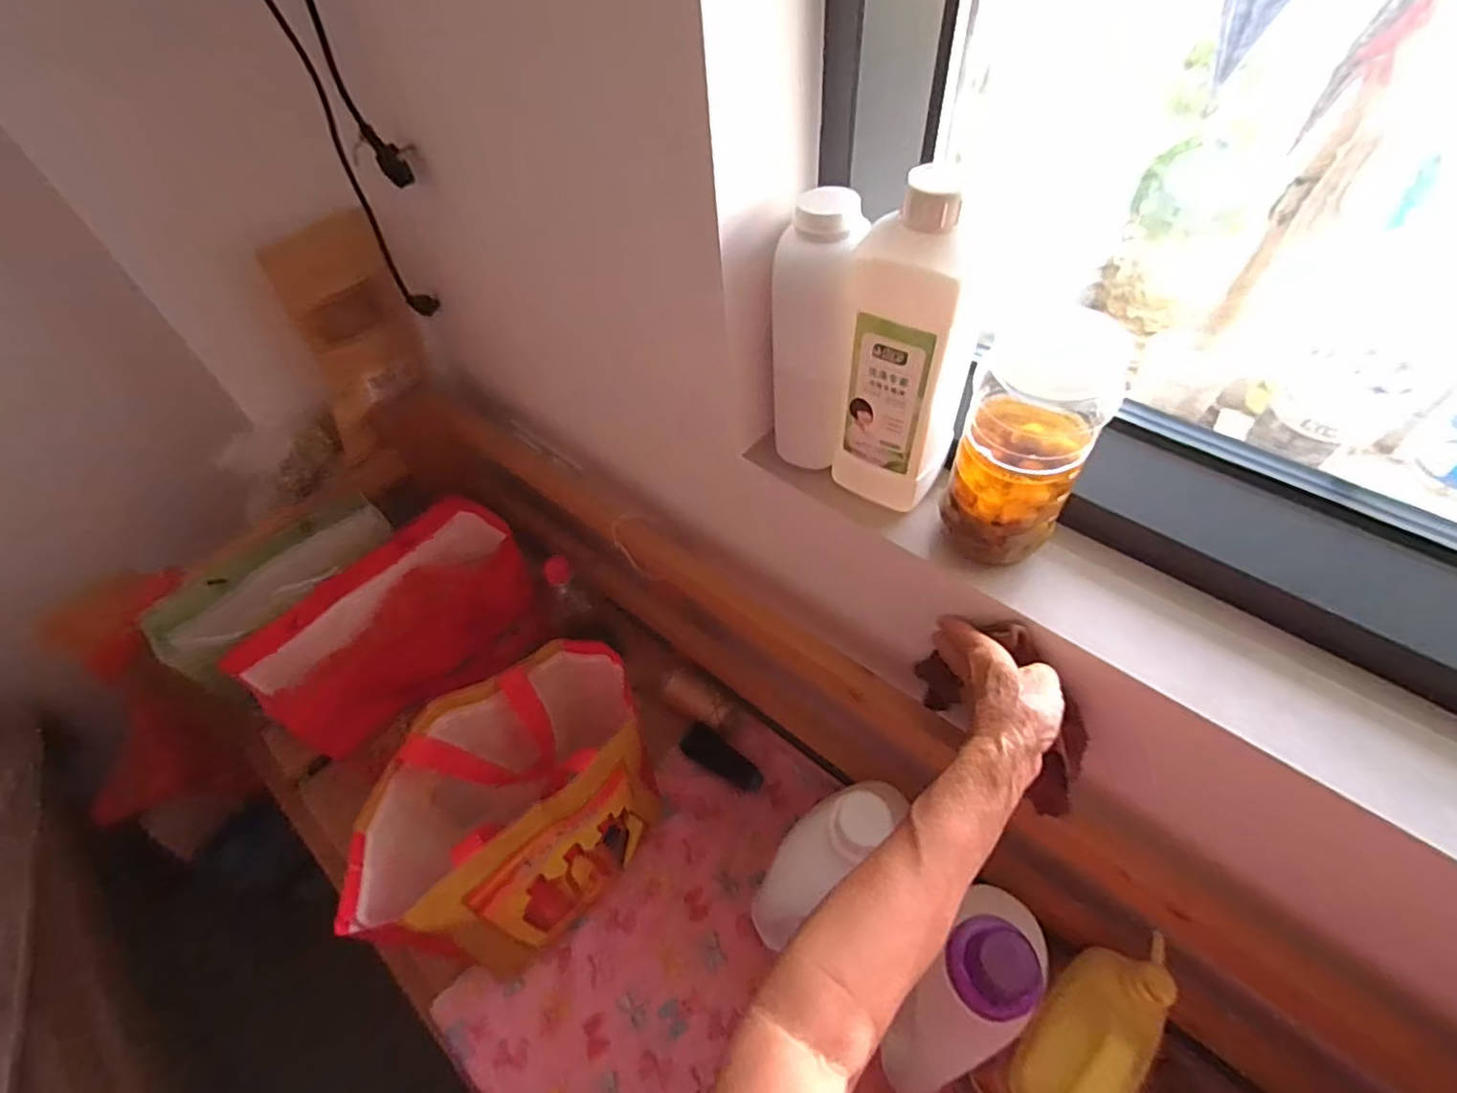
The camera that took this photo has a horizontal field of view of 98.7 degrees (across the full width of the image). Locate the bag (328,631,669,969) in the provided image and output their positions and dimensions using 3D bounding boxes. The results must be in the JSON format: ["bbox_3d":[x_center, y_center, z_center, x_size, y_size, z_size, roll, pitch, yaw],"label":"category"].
[{"bbox_3d":[-0.212,0.277,0.665,0.295,0.243,0.192,-38,58,-23],"label":"bag"}]

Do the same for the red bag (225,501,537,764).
[{"bbox_3d":[-0.400,0.099,0.769,0.226,0.133,0.329,32,61,26],"label":"red bag"}]

